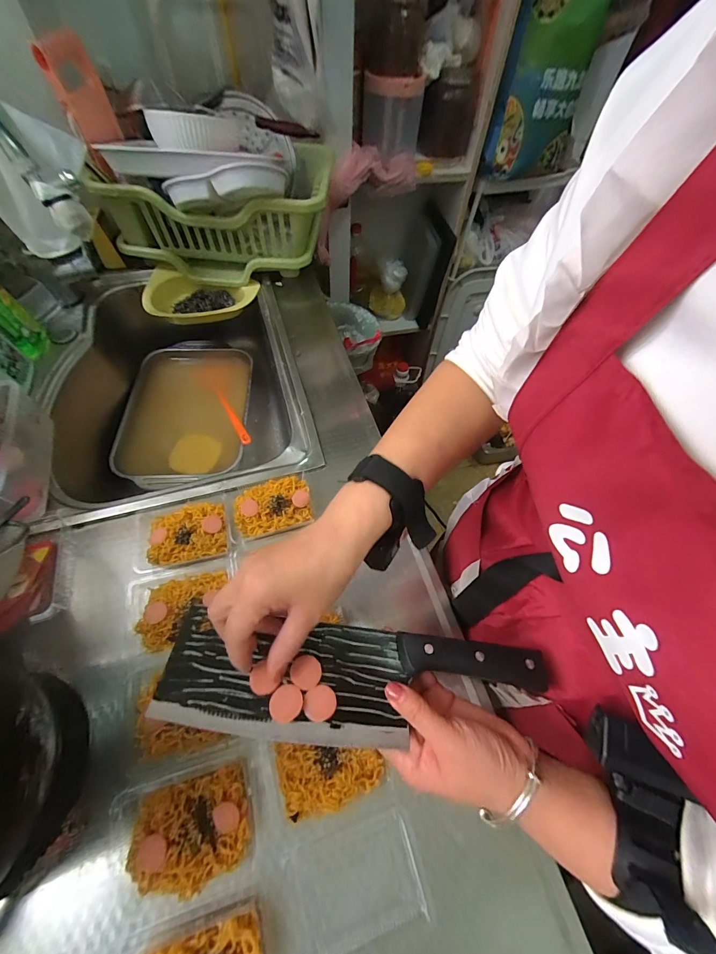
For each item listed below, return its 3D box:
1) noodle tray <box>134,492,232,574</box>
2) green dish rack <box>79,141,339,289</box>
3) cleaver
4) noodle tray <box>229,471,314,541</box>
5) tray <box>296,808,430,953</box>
[{"bbox_3d":[-0.228,0.069,0.456,0.117,0.025,0.092,-14,62,-11],"label":"noodle tray"},{"bbox_3d":[-0.264,-0.534,0.726,0.407,0.158,0.228,4,60,-1],"label":"green dish rack"},{"bbox_3d":[0.003,0.148,0.268,0.283,0.016,0.083,2,60,-5],"label":"cleaver"},{"bbox_3d":[-0.115,0.035,0.477,0.103,0.022,0.082,-16,62,-12],"label":"noodle tray"},{"bbox_3d":[0.002,0.351,0.310,0.098,0.019,0.076,-13,61,-11],"label":"tray"}]

